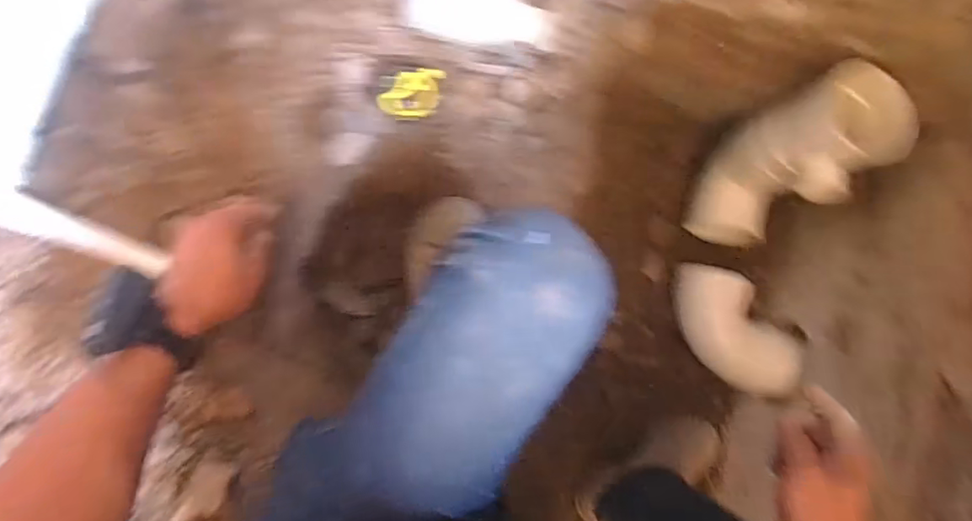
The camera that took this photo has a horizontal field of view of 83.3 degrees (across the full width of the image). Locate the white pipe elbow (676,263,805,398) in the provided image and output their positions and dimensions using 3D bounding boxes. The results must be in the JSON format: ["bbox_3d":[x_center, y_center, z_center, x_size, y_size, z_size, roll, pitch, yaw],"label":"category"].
[{"bbox_3d":[0.419,0.118,0.936,0.136,0.094,0.253,-38,94,-7],"label":"white pipe elbow"}]

